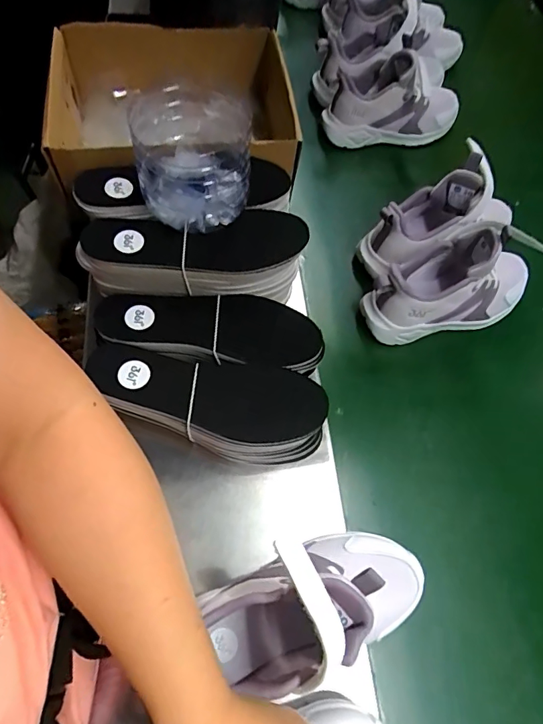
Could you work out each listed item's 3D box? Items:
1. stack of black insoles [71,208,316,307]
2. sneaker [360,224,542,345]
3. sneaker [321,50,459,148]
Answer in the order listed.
[{"bbox_3d":[-0.074,-0.107,0.459,0.204,0.060,0.073,2,62,-2],"label":"stack of black insoles"},{"bbox_3d":[0.204,-0.089,0.498,0.193,0.142,0.065,-10,63,-8],"label":"sneaker"},{"bbox_3d":[0.170,-0.376,0.647,0.190,0.110,0.092,-6,62,-6],"label":"sneaker"}]

